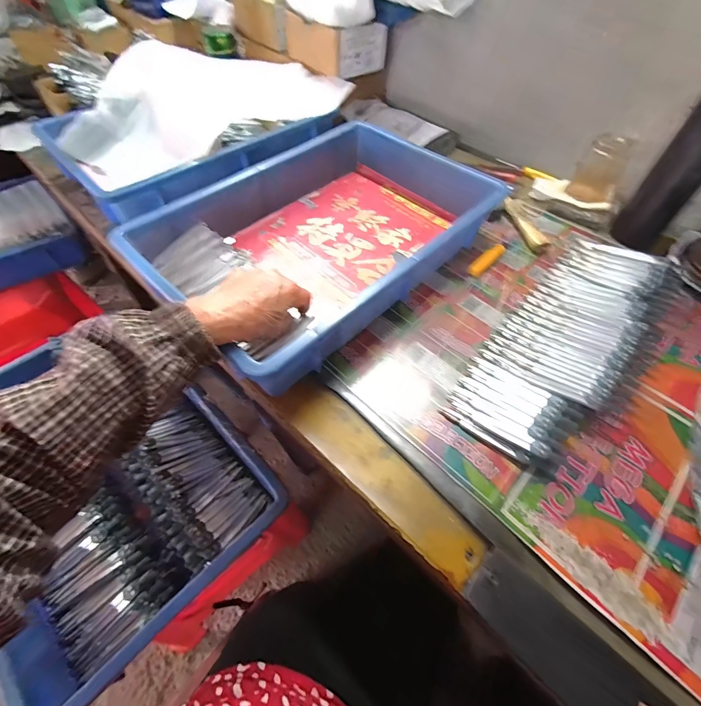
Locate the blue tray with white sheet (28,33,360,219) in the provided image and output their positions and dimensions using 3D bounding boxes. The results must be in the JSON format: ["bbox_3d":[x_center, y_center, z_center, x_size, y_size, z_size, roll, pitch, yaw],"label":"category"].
[{"bbox_3d":[-0.256,-0.403,0.612,0.454,0.118,0.300,-39,64,-25],"label":"blue tray with white sheet"}]

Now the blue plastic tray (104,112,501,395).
[{"bbox_3d":[-0.027,-0.178,0.489,0.312,0.091,0.457,39,63,23],"label":"blue plastic tray"}]

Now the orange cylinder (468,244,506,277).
[{"bbox_3d":[0.192,-0.131,0.496,0.019,0.016,0.071,39,63,23],"label":"orange cylinder"}]

